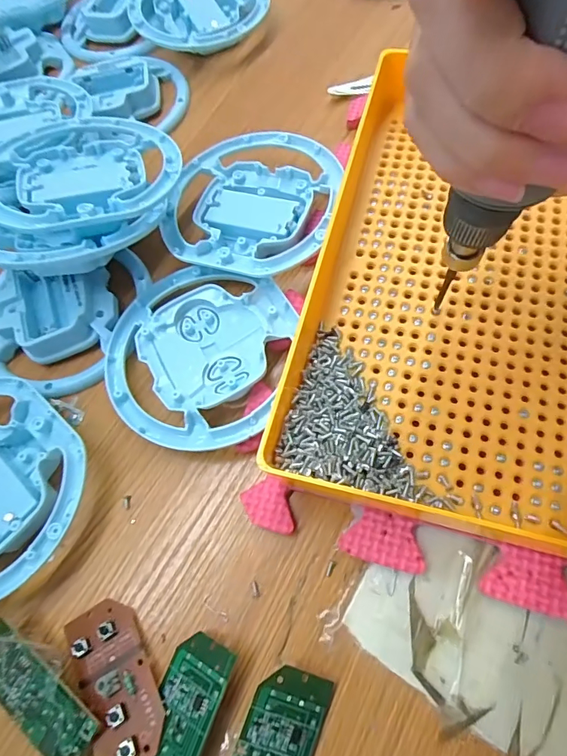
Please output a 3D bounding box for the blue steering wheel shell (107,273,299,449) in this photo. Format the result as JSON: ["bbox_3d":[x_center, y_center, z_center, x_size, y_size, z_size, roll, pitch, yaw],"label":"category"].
[{"bbox_3d":[-0.045,-0.011,0.235,0.090,0.024,0.096,-2,67,6],"label":"blue steering wheel shell"}]

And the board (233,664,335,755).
[{"bbox_3d":[-0.004,0.137,0.162,0.028,0.004,0.059,26,72,-9],"label":"board"}]

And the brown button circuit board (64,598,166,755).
[{"bbox_3d":[-0.068,0.121,0.180,0.030,0.008,0.060,-30,67,-6],"label":"brown button circuit board"}]

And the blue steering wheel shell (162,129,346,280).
[{"bbox_3d":[-0.019,-0.101,0.259,0.095,0.022,0.095,-2,67,6],"label":"blue steering wheel shell"}]

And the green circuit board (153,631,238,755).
[{"bbox_3d":[-0.039,0.130,0.169,0.028,0.004,0.059,6,64,36],"label":"green circuit board"}]

